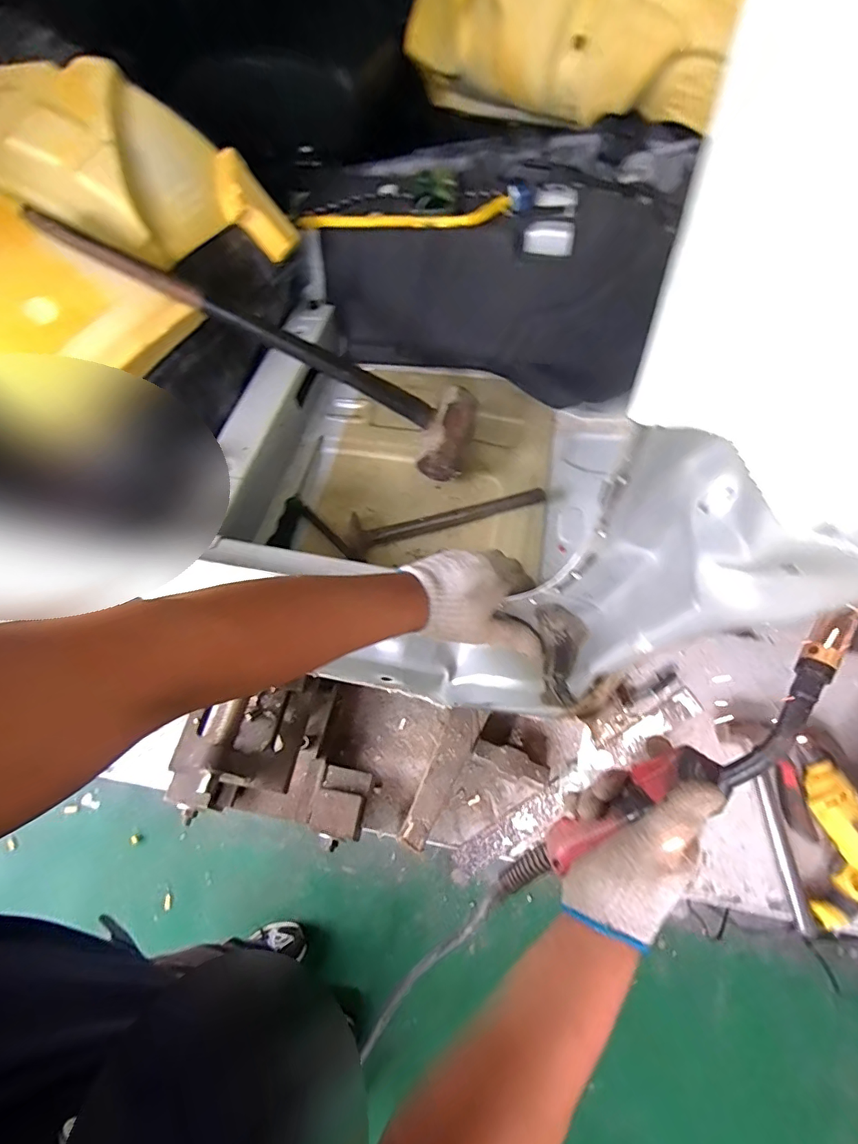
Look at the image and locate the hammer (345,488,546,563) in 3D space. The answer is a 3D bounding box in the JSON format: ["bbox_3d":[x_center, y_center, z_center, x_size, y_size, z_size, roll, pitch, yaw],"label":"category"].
[{"bbox_3d":[0.026,-0.084,0.765,0.311,0.046,0.071,-11,60,-6],"label":"hammer"}]

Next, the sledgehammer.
[{"bbox_3d":[-0.209,-0.317,0.697,0.628,0.078,0.154,22,57,-22],"label":"sledgehammer"}]

